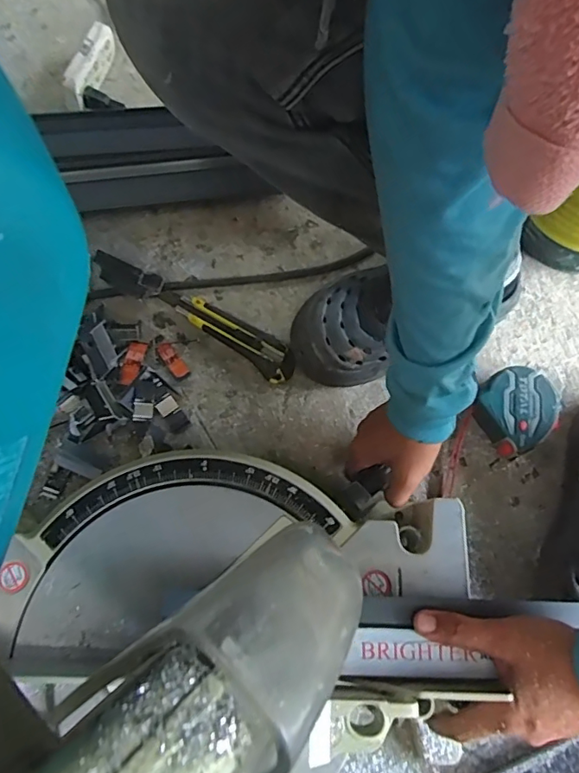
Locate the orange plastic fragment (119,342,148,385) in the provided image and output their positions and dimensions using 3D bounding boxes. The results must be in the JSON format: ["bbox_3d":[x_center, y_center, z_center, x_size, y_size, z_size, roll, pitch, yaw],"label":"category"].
[{"bbox_3d":[-0.172,-0.026,0.573,0.019,0.004,0.051,20,70,-15],"label":"orange plastic fragment"}]

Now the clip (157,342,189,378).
[{"bbox_3d":[-0.130,-0.030,0.576,0.017,0.004,0.046,-35,75,-12],"label":"clip"}]

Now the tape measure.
[{"bbox_3d":[0.240,0.025,0.556,0.080,0.045,0.083,-31,74,-11],"label":"tape measure"}]

